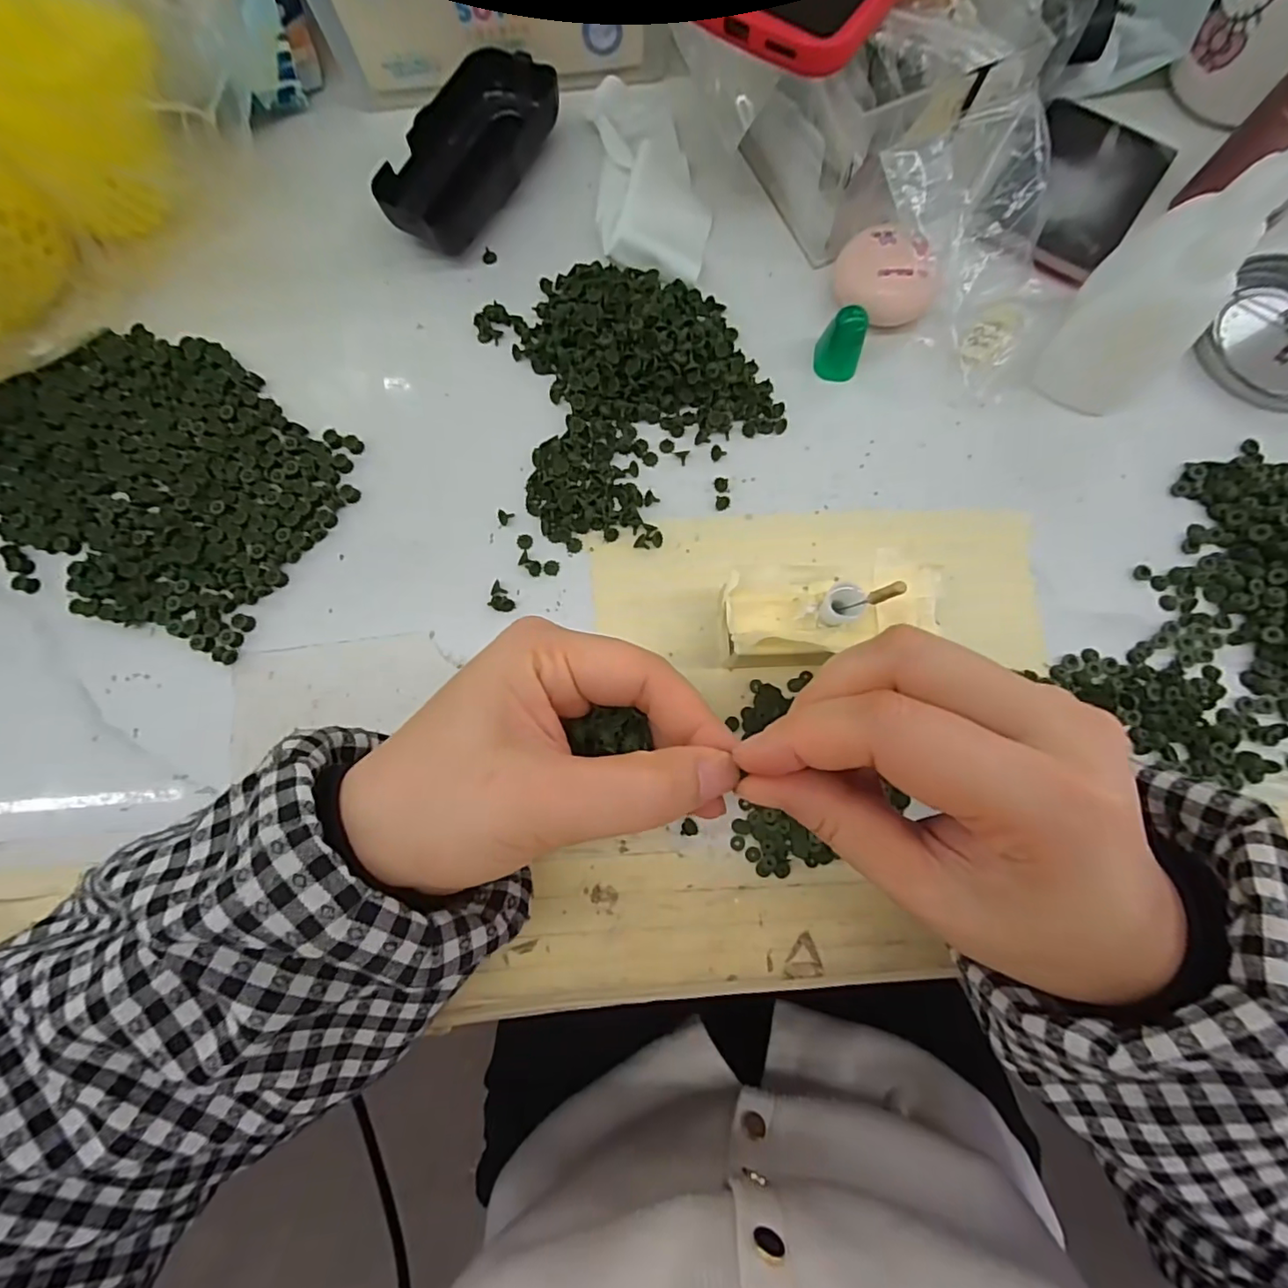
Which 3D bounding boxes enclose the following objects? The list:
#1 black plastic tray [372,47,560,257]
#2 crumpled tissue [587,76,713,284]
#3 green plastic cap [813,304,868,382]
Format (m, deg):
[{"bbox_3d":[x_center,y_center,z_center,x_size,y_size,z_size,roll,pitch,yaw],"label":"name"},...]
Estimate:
[{"bbox_3d":[-0.089,-0.250,0.287,0.050,0.020,0.113,30,81,6],"label":"black plastic tray"},{"bbox_3d":[0.002,-0.243,0.289,0.054,0.015,0.128,-8,79,-1],"label":"crumpled tissue"},{"bbox_3d":[0.092,-0.139,0.260,0.020,0.028,0.015,15,80,4],"label":"green plastic cap"}]

